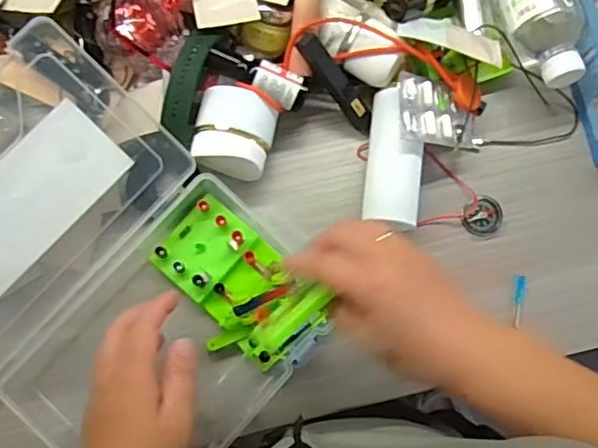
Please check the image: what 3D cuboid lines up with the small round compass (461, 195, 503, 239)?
[{"bbox_3d":[0.158,-0.006,0.534,0.035,0.005,0.033,0,79,-1],"label":"small round compass"}]

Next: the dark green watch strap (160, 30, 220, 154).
[{"bbox_3d":[-0.089,-0.107,0.492,0.027,0.016,0.090,14,93,2],"label":"dark green watch strap"}]

